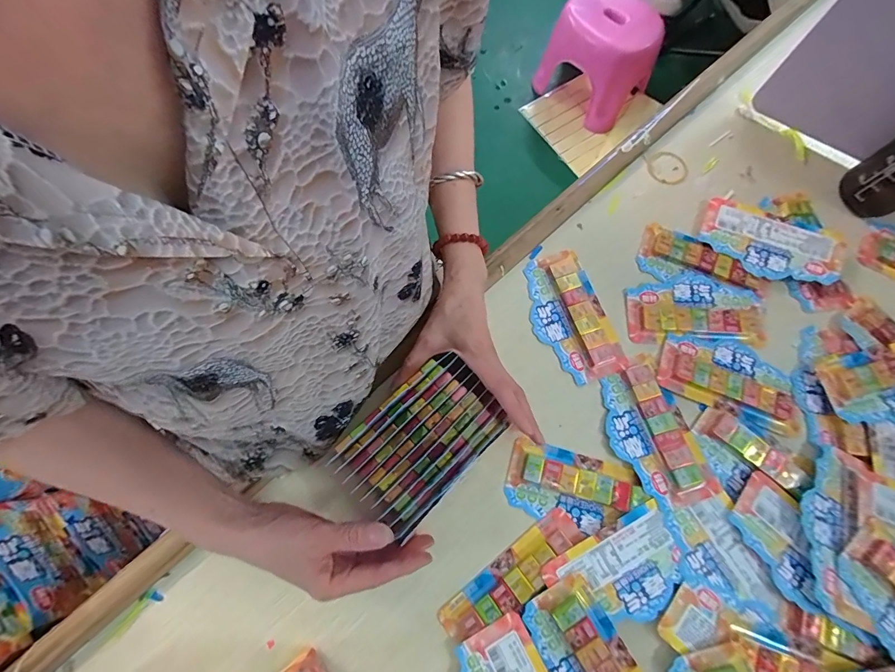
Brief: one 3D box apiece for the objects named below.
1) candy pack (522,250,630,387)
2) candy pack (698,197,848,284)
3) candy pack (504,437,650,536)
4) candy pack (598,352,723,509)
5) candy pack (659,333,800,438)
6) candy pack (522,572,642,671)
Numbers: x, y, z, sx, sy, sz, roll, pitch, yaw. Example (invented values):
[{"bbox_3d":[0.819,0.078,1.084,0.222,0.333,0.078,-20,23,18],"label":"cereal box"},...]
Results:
[{"bbox_3d":[0.131,-0.022,0.432,0.077,0.010,0.142,-19,72,-4],"label":"candy pack"},{"bbox_3d":[0.360,-0.105,0.452,0.141,0.016,0.078,26,74,10],"label":"candy pack"},{"bbox_3d":[0.119,0.146,0.384,0.122,0.013,0.065,19,73,8],"label":"candy pack"},{"bbox_3d":[0.200,0.094,0.394,0.077,0.010,0.138,-20,72,-5],"label":"candy pack"},{"bbox_3d":[0.292,0.041,0.414,0.140,0.012,0.072,21,73,9],"label":"candy pack"},{"bbox_3d":[0.124,0.281,0.332,0.067,0.012,0.141,-31,73,-8],"label":"candy pack"}]

